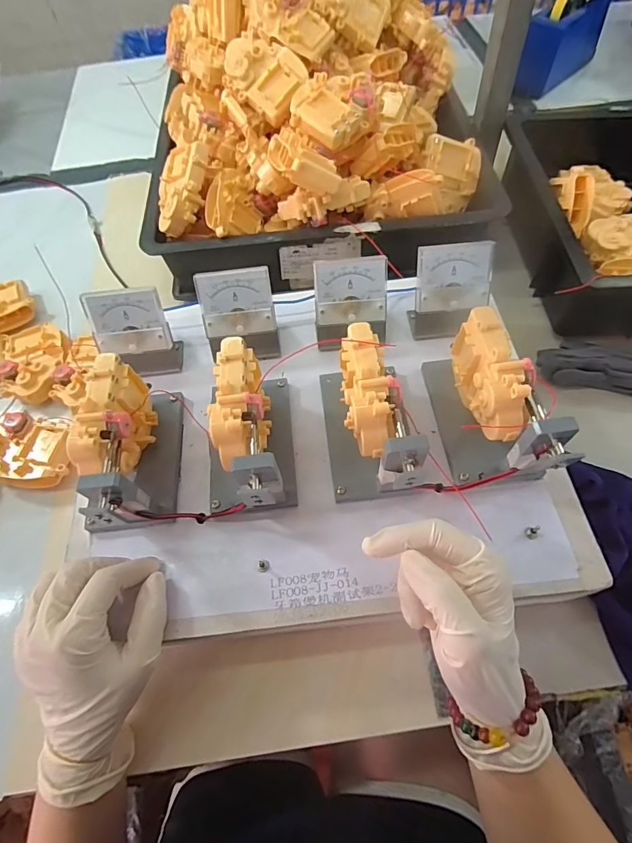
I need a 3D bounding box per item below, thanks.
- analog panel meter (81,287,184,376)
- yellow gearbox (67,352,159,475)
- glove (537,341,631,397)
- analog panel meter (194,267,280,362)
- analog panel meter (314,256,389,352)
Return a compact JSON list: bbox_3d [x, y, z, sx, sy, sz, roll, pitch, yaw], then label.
[{"bbox_3d":[-0.163,-0.075,0.382,0.064,0.077,0.048,-11,61,-3],"label":"analog panel meter"},{"bbox_3d":[-0.150,0.002,0.323,0.032,0.065,0.089,-4,61,1],"label":"yellow gearbox"},{"bbox_3d":[0.319,-0.054,0.441,0.160,0.020,0.057,8,62,7],"label":"glove"},{"bbox_3d":[-0.069,-0.094,0.387,0.063,0.071,0.044,-8,61,-2],"label":"analog panel meter"},{"bbox_3d":[0.032,-0.104,0.387,0.065,0.074,0.039,-7,61,-1],"label":"analog panel meter"}]

